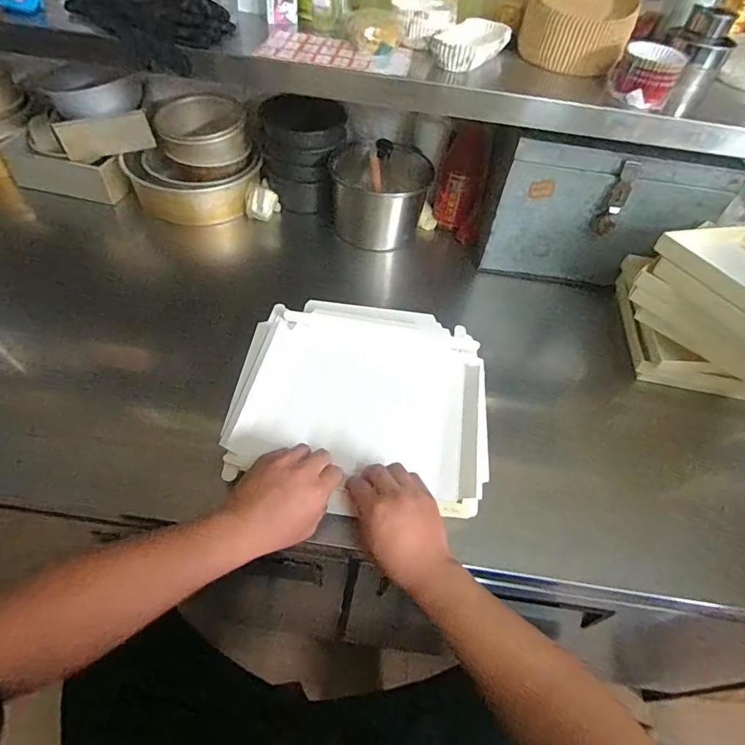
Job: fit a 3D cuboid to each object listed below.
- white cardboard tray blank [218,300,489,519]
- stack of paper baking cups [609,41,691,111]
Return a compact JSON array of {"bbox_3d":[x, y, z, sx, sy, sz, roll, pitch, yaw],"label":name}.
[{"bbox_3d":[-0.013,0.032,0.657,0.333,0.042,0.333,7,53,-1],"label":"white cardboard tray blank"},{"bbox_3d":[0.359,-0.391,0.619,0.077,0.057,0.062,26,55,13],"label":"stack of paper baking cups"}]

